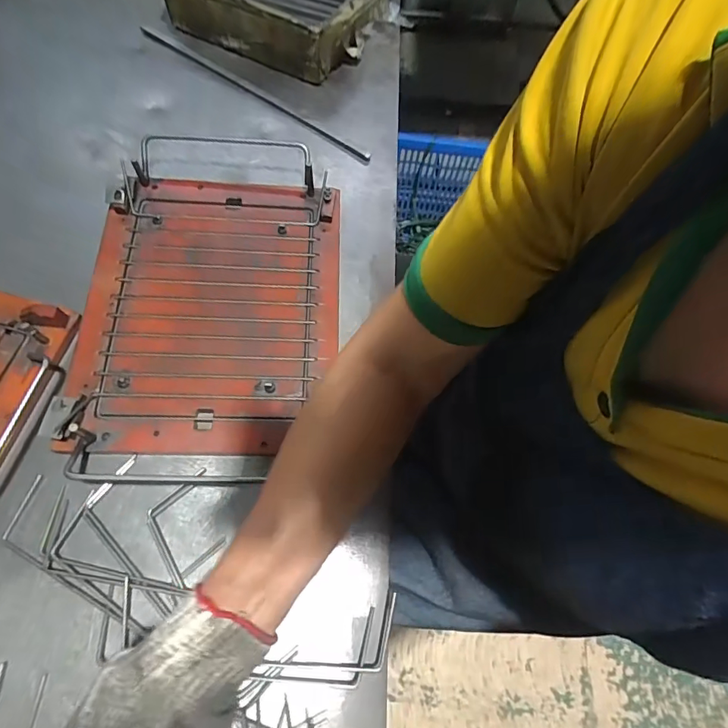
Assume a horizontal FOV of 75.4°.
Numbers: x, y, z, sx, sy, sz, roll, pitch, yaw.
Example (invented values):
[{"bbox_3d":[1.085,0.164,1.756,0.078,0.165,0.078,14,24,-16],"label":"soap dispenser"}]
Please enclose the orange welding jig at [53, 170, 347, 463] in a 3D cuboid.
[{"bbox_3d":[-0.146,-0.058,0.461,0.236,0.033,0.291,1,68,-3],"label":"orange welding jig"}]

